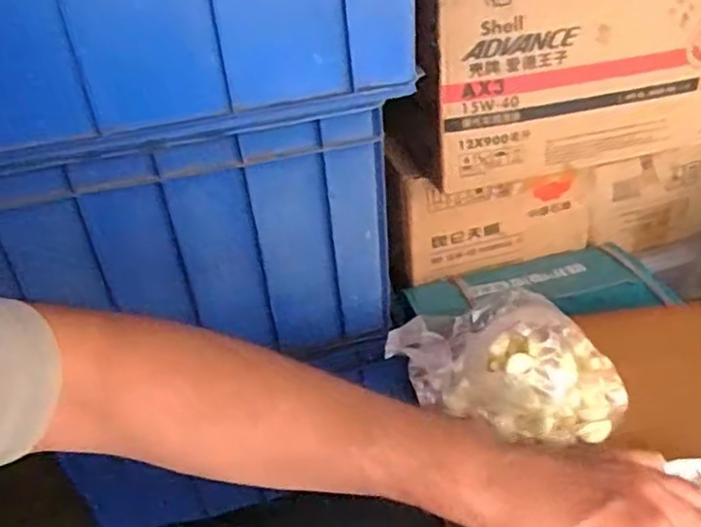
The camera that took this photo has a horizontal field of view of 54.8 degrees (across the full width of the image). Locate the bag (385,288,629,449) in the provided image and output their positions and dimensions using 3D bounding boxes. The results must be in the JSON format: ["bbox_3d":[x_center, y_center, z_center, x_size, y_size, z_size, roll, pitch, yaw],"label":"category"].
[{"bbox_3d":[0.126,0.078,0.548,0.179,0.081,0.120,15,41,29],"label":"bag"}]

